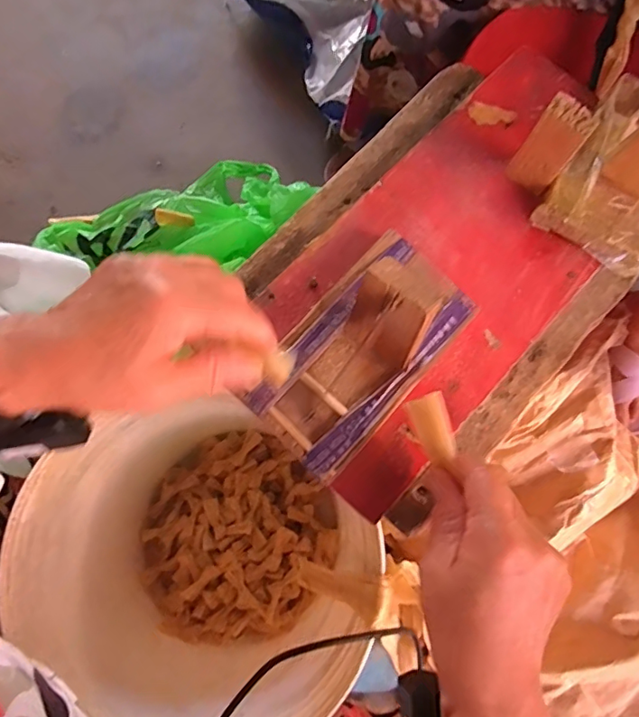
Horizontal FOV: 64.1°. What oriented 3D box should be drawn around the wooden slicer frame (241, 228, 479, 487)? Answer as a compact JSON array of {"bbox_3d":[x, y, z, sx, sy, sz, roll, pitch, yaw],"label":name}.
[{"bbox_3d":[0.028,-0.014,0.317,0.087,0.079,0.163,41,79,8],"label":"wooden slicer frame"}]

